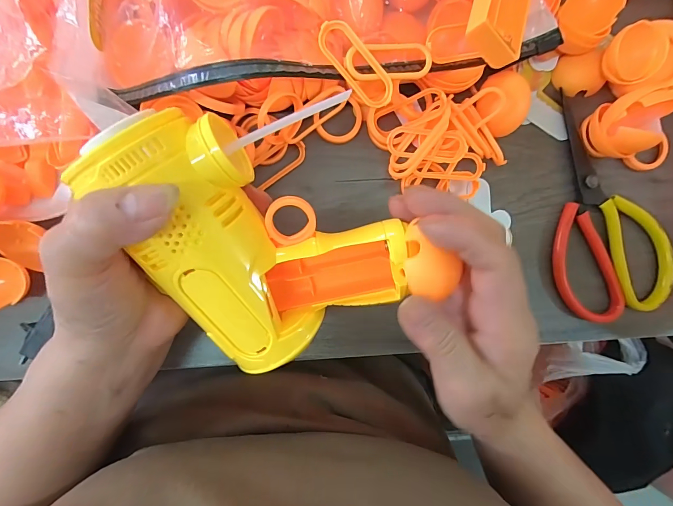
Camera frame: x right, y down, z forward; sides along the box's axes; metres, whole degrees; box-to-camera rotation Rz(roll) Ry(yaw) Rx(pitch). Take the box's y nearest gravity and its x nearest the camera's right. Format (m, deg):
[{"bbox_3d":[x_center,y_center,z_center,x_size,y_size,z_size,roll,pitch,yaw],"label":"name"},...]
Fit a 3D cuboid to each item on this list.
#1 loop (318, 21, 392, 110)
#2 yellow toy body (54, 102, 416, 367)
[{"bbox_3d":[0.012,-0.109,0.198,0.019,0.004,0.055,-47,108,-1],"label":"loop"},{"bbox_3d":[-0.035,0.003,0.151,0.145,0.052,0.101,30,84,-33],"label":"yellow toy body"}]

